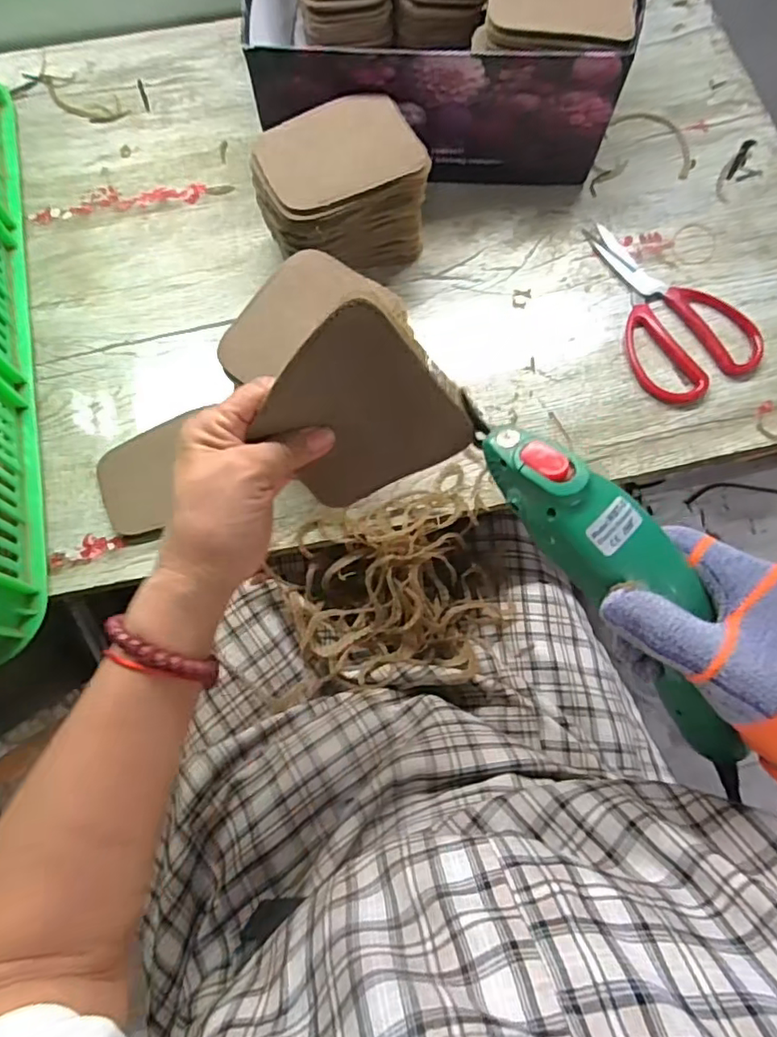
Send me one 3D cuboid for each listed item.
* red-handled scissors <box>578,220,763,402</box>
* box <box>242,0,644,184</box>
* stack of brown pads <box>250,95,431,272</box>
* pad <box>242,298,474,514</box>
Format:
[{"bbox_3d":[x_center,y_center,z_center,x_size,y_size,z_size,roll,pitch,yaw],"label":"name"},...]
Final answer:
[{"bbox_3d":[0.244,-0.190,0.520,0.108,0.009,0.184,-18,74,-5],"label":"red-handled scissors"},{"bbox_3d":[0.045,-0.457,0.543,0.320,0.131,0.260,-1,73,0],"label":"box"},{"bbox_3d":[-0.040,-0.266,0.502,0.129,0.100,0.104,-17,74,-5],"label":"stack of brown pads"},{"bbox_3d":[-0.021,-0.050,0.309,0.086,0.110,0.011,45,41,-21],"label":"pad"}]

